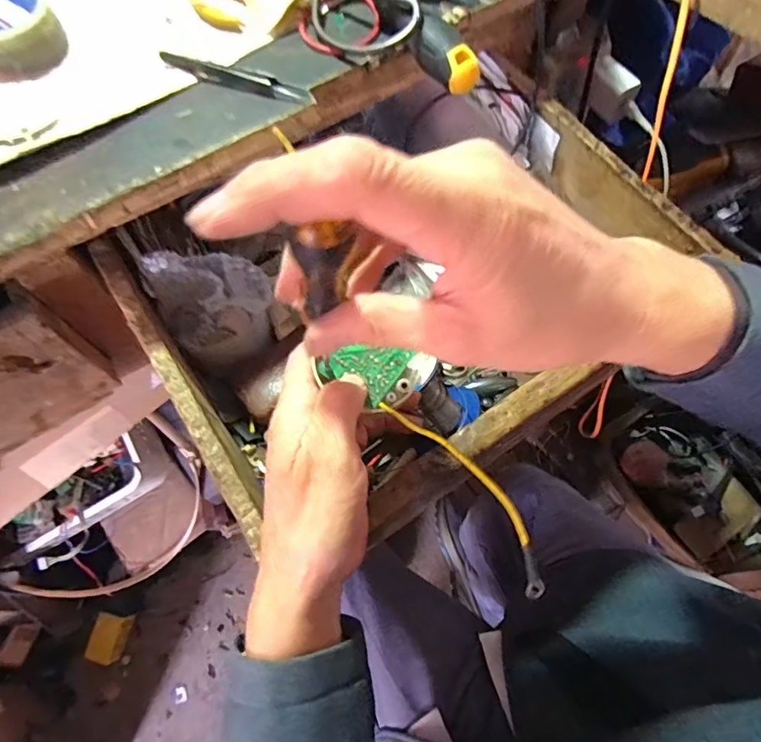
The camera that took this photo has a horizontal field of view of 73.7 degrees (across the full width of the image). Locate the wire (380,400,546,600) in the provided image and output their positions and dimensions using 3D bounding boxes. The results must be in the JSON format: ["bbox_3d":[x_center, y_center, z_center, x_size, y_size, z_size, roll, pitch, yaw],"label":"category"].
[{"bbox_3d":[0.038,0.051,0.246,0.016,0.018,0.122,-31,49,-14],"label":"wire"}]

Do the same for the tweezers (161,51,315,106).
[{"bbox_3d":[-0.094,-0.191,0.332,0.104,0.008,0.015,16,66,7],"label":"tweezers"}]

